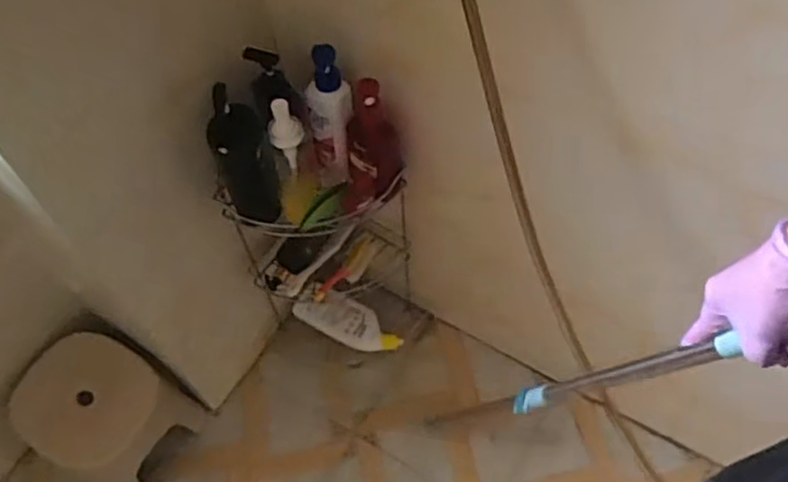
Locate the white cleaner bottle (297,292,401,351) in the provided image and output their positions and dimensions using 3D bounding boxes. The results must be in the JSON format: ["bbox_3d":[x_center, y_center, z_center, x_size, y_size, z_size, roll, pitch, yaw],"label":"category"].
[{"bbox_3d":[-0.095,0.175,1.426,0.242,0.090,0.068,21,54,18],"label":"white cleaner bottle"}]

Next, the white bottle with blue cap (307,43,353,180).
[{"bbox_3d":[-0.088,-0.179,0.985,0.061,0.214,0.050,-27,55,-19],"label":"white bottle with blue cap"}]

